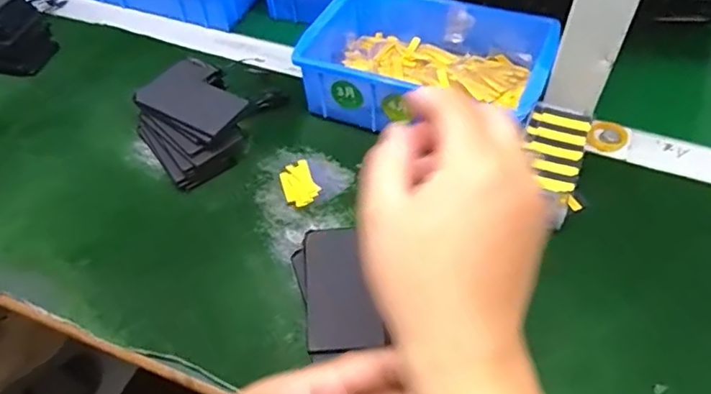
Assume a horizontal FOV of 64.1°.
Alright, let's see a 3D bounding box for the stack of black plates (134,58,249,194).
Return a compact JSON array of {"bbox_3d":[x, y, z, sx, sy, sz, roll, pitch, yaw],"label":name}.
[{"bbox_3d":[-0.136,-0.063,0.475,0.077,0.050,0.101,-28,54,-21],"label":"stack of black plates"}]

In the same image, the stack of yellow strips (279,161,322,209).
[{"bbox_3d":[-0.045,-0.010,0.458,0.026,0.005,0.044,-16,51,-11],"label":"stack of yellow strips"}]

